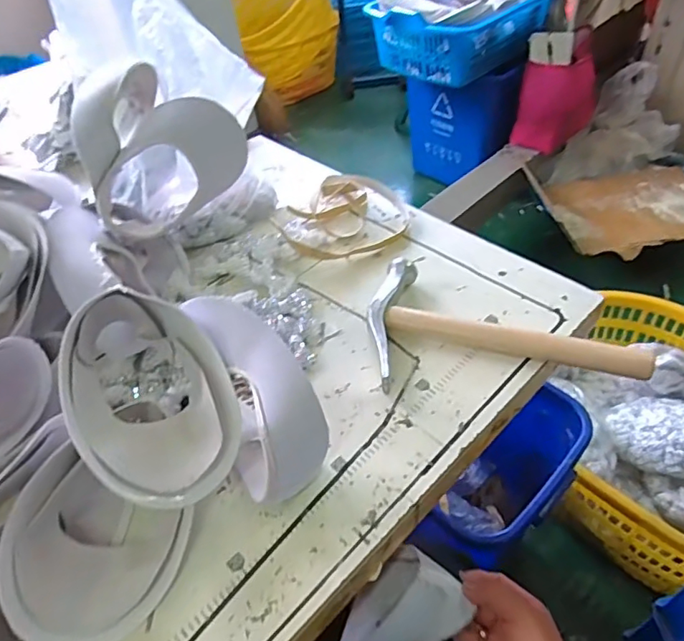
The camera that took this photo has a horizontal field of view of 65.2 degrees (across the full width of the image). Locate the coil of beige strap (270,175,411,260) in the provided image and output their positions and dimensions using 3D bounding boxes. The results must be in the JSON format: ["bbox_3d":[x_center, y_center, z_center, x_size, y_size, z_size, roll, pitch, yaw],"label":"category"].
[{"bbox_3d":[-0.001,-0.122,0.602,0.145,0.045,0.114,-22,48,-14],"label":"coil of beige strap"}]

